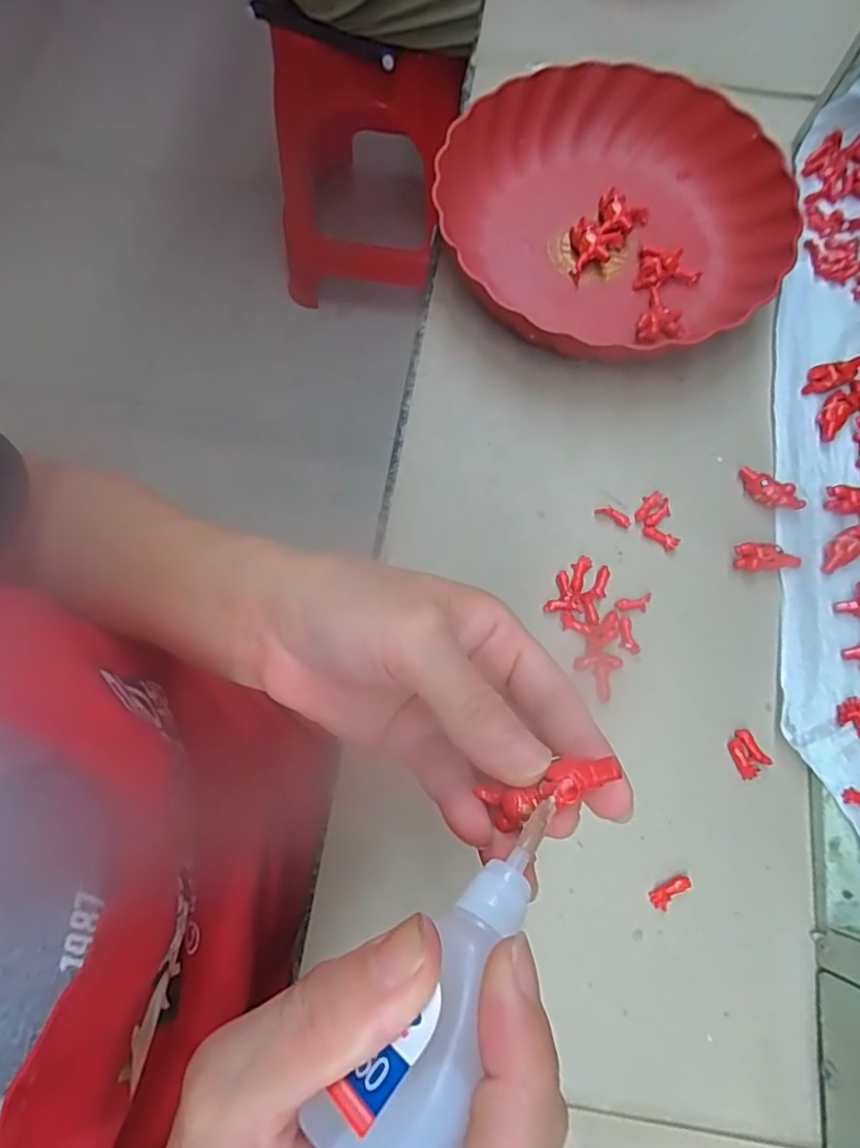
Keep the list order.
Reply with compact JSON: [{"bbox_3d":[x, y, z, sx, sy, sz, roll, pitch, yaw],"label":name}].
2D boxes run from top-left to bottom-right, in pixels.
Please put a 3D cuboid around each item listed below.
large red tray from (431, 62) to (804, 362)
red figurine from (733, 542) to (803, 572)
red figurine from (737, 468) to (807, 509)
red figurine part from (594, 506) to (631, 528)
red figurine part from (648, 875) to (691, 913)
[{"bbox_3d":[0.127,-0.253,0.426,0.239,0.050,0.228,-31,76,-9],"label":"large red tray"},{"bbox_3d":[0.213,-0.011,0.375,0.038,0.009,0.017,-5,74,-2],"label":"red figurine"},{"bbox_3d":[0.220,-0.054,0.386,0.042,0.007,0.017,31,76,8],"label":"red figurine"},{"bbox_3d":[0.119,-0.038,0.385,0.023,0.005,0.008,27,75,7],"label":"red figurine part"},{"bbox_3d":[0.131,0.173,0.323,0.024,0.006,0.010,-32,76,-9],"label":"red figurine part"}]

